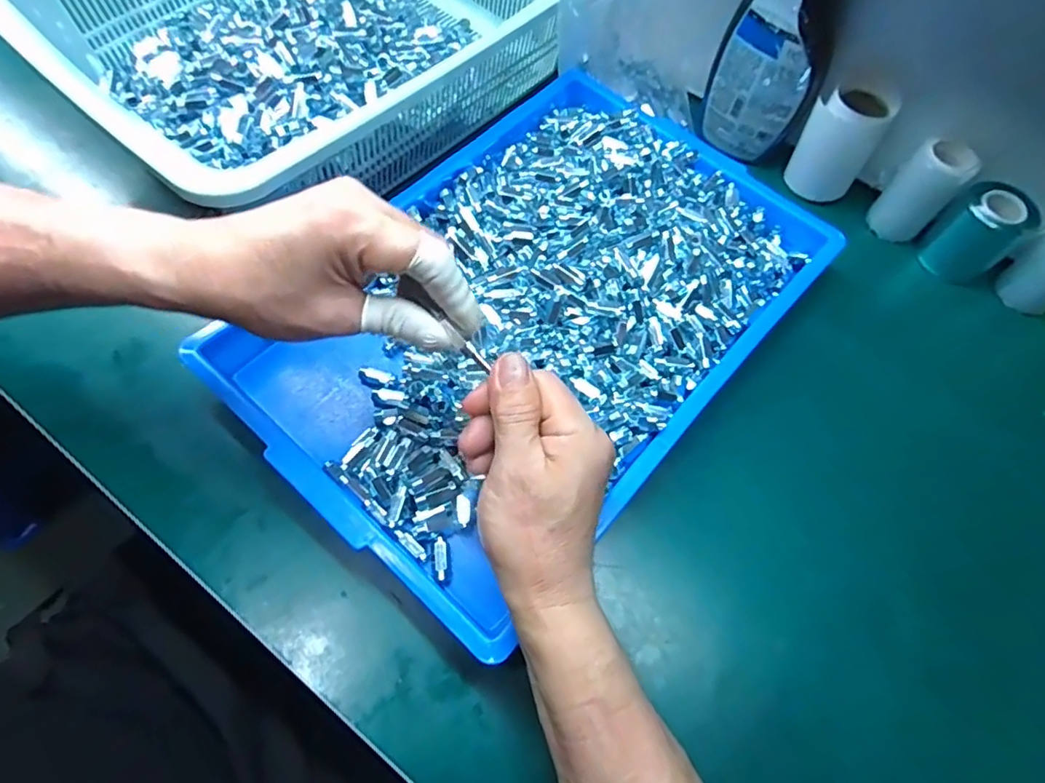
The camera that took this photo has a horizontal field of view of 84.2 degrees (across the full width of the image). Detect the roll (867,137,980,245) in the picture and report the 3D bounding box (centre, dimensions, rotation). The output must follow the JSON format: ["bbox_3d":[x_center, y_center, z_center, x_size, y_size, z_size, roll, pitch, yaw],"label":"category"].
[{"bbox_3d":[0.342,-0.171,0.495,0.046,0.080,0.036,39,68,15],"label":"roll"}]

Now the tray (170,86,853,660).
[{"bbox_3d":[0.014,-0.064,0.443,0.280,0.055,0.420,39,68,15],"label":"tray"}]

